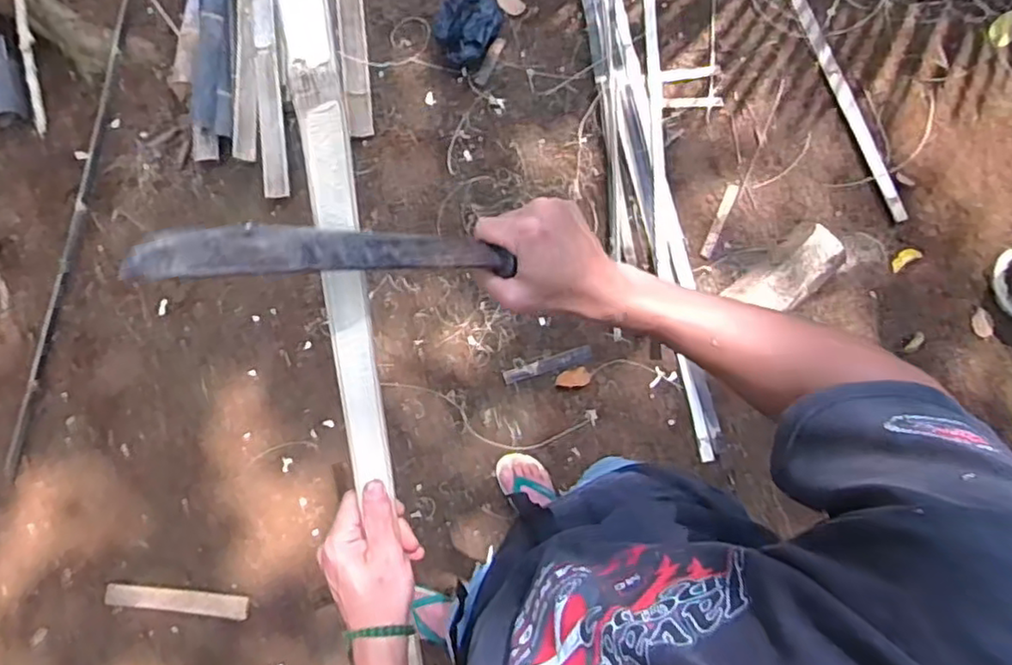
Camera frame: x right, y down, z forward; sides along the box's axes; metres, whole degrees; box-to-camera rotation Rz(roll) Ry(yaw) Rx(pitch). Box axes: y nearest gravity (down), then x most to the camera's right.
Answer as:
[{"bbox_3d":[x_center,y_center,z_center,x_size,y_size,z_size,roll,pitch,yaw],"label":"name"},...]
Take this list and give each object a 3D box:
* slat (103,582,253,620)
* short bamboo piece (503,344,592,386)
[{"bbox_3d":[-0.747,0.610,1.500,0.331,0.011,0.053,4,80,2],"label":"slat"},{"bbox_3d":[0.099,0.077,1.572,0.213,0.009,0.036,-18,80,-2],"label":"short bamboo piece"}]

